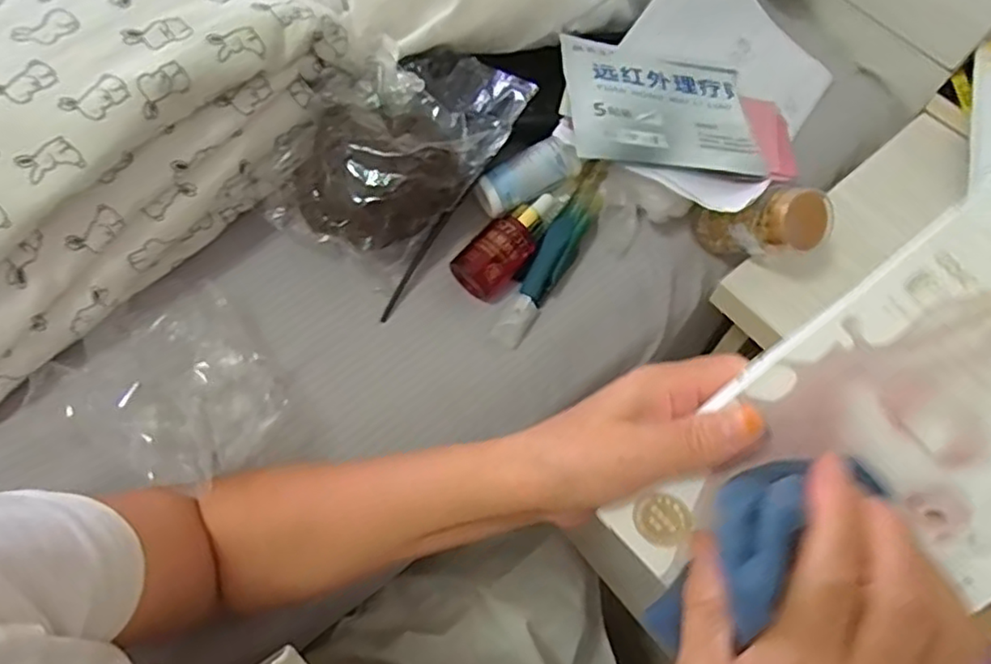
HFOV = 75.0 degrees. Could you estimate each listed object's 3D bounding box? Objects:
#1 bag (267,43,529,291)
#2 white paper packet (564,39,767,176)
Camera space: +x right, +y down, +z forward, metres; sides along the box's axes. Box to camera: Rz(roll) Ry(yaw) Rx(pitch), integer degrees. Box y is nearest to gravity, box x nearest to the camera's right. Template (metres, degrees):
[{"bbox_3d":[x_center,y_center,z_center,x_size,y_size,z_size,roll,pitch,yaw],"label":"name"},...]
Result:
[{"bbox_3d":[-0.069,-0.124,0.451,0.116,0.073,0.179,42,70,16],"label":"bag"},{"bbox_3d":[0.118,-0.163,0.466,0.137,0.010,0.120,5,60,-11],"label":"white paper packet"}]

